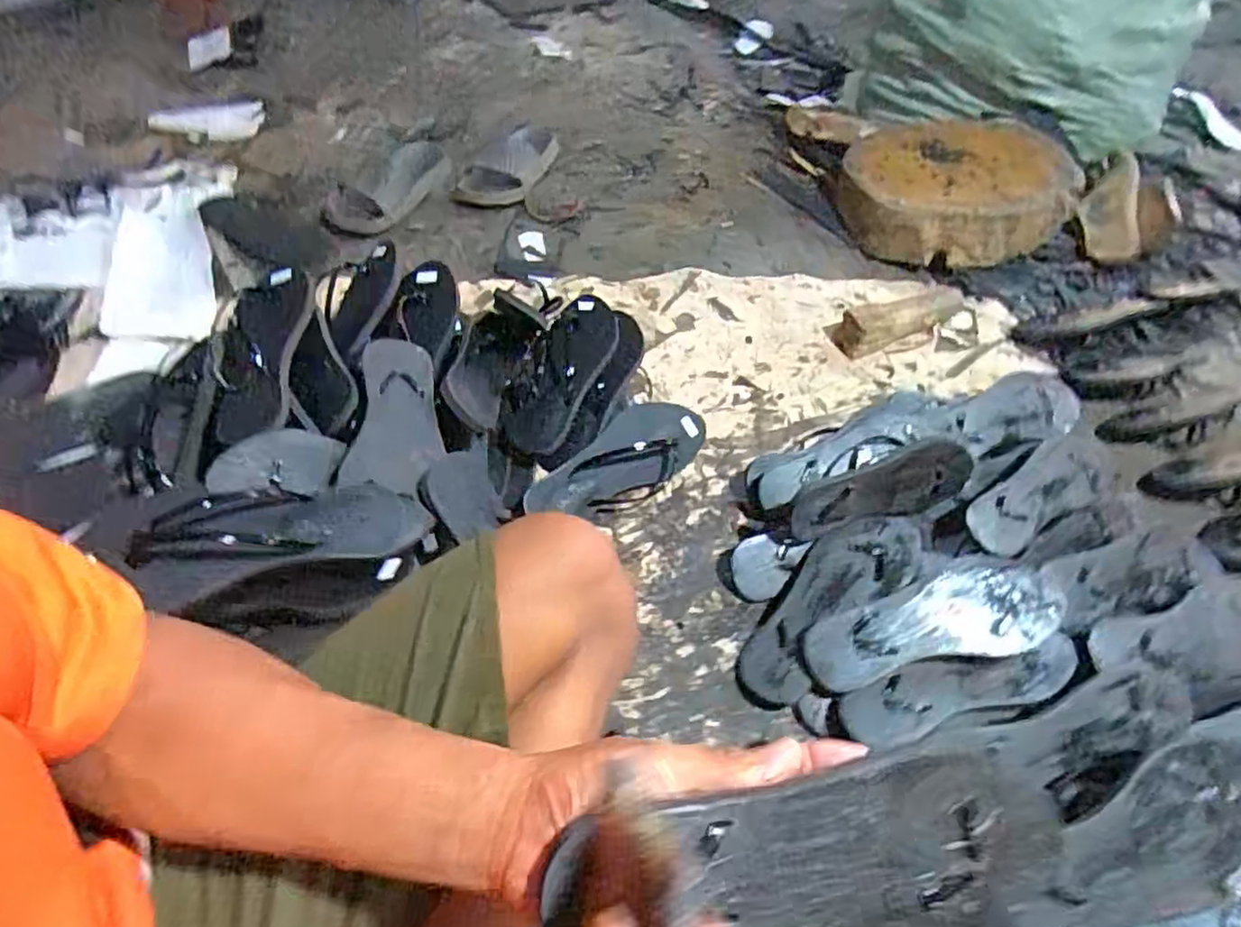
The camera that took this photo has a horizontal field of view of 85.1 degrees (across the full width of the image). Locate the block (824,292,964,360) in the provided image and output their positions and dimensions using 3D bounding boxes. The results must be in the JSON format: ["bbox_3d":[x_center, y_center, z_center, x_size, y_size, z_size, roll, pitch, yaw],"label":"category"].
[{"bbox_3d":[0.423,-0.216,1.013,0.230,0.043,0.070,-14,53,-17],"label":"block"}]

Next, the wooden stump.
[{"bbox_3d":[0.574,-0.474,1.179,0.370,0.140,0.316,20,53,11],"label":"wooden stump"}]

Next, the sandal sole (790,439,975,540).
[{"bbox_3d":[0.288,0.027,0.727,0.228,0.078,0.024,-12,28,-20],"label":"sandal sole"}]

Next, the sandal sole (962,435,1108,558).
[{"bbox_3d":[0.473,0.030,0.759,0.230,0.013,0.080,-22,56,-20],"label":"sandal sole"}]

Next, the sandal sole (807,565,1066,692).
[{"bbox_3d":[0.295,0.152,0.639,0.241,0.021,0.077,-16,52,2],"label":"sandal sole"}]

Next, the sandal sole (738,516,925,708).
[{"bbox_3d":[0.209,0.134,0.681,0.242,0.027,0.088,-42,64,-14],"label":"sandal sole"}]

